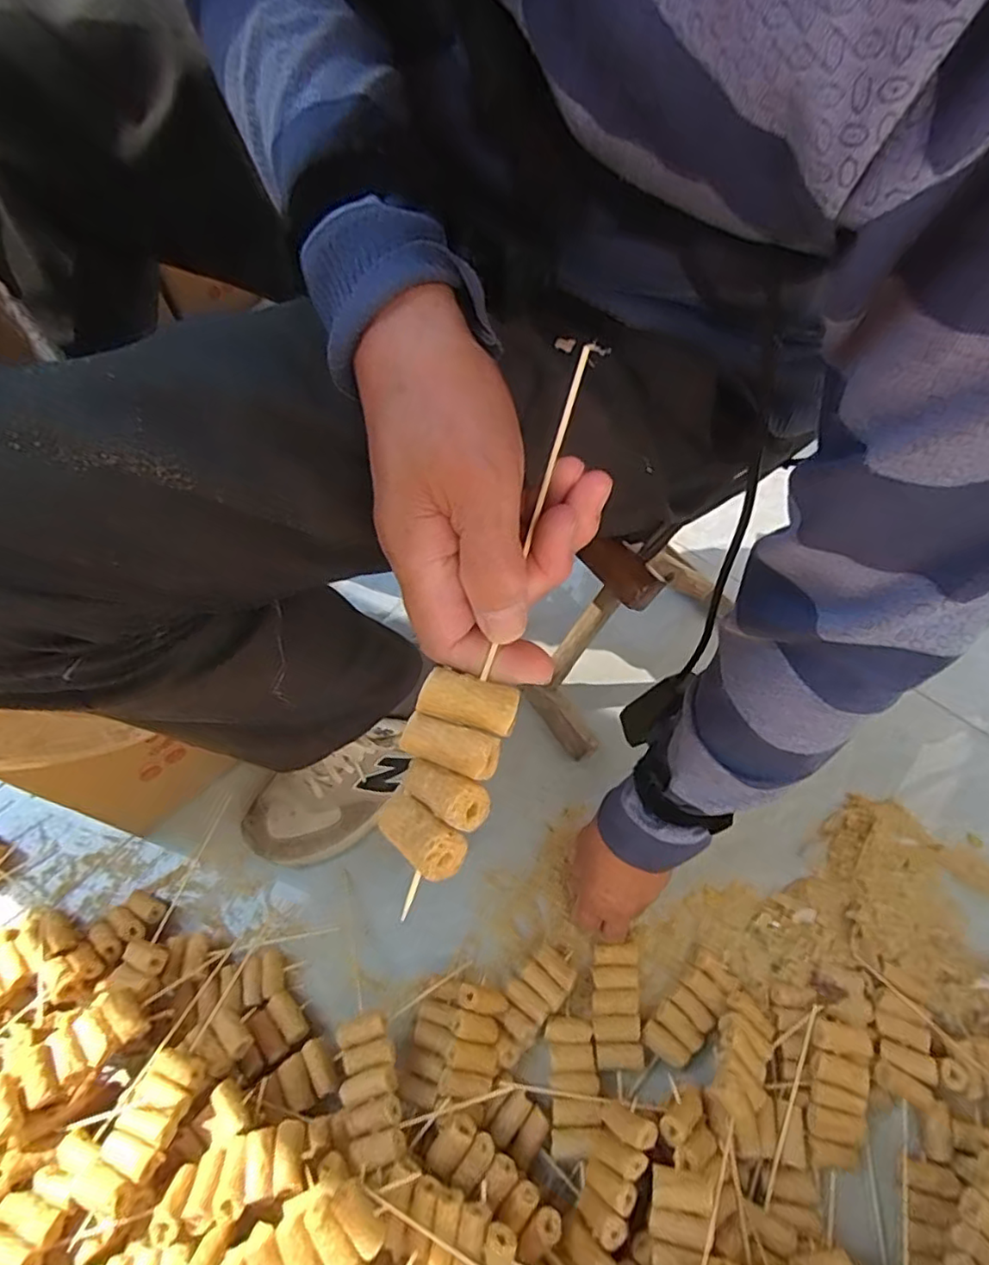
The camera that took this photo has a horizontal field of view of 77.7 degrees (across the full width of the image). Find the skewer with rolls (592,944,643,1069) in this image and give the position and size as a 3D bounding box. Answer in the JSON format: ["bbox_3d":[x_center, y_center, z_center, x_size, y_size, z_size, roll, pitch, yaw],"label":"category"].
[{"bbox_3d":[0.101,0.308,0.510,0.038,0.012,0.087,4,57,4],"label":"skewer with rolls"}]

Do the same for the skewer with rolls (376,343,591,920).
[{"bbox_3d":[0.000,-0.007,0.242,0.038,0.019,0.212,17,85,11],"label":"skewer with rolls"}]

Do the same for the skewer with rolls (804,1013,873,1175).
[{"bbox_3d":[0.260,0.350,0.467,0.045,0.024,0.095,19,62,12],"label":"skewer with rolls"}]

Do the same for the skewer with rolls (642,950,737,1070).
[{"bbox_3d":[0.163,0.315,0.512,0.039,0.019,0.087,39,68,21],"label":"skewer with rolls"}]

